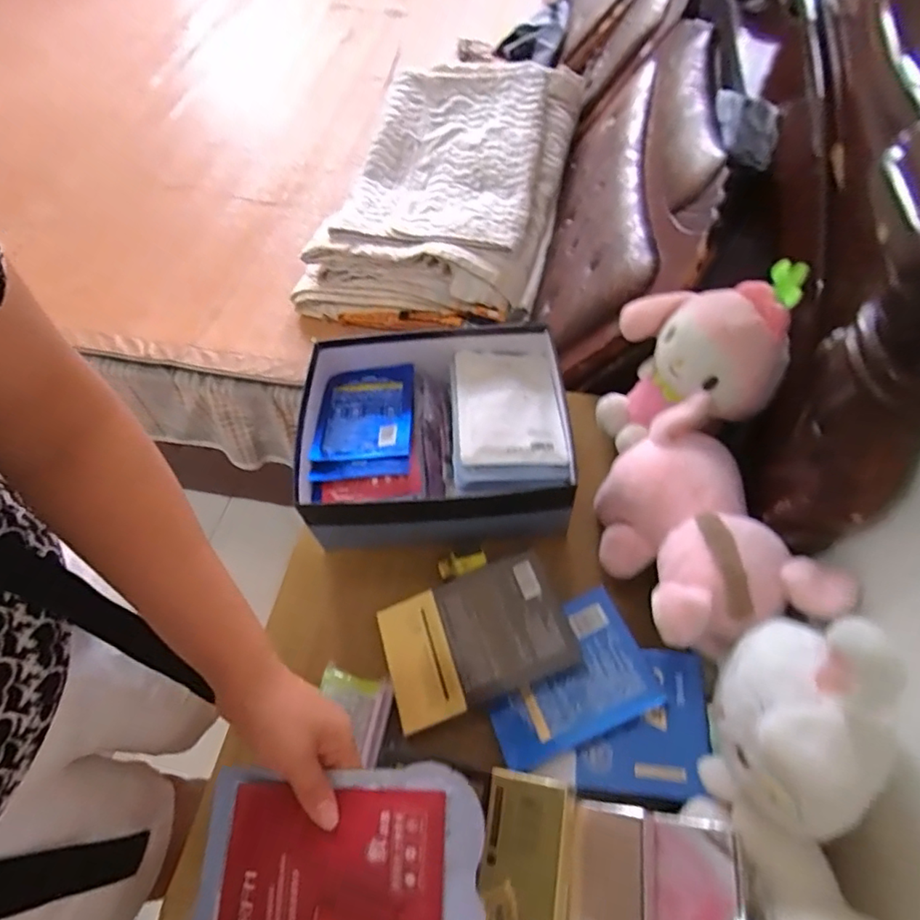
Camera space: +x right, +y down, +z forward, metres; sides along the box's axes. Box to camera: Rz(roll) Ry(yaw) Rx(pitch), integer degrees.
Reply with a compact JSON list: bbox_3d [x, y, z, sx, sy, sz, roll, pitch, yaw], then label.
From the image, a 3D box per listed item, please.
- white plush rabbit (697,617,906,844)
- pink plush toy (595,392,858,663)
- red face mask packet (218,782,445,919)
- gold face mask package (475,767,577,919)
[{"bbox_3d":[0.233,0.179,0.387,0.112,0.194,0.117,-28,58,-15],"label":"white plush rabbit"},{"bbox_3d":[0.220,0.065,0.548,0.156,0.112,0.228,-11,55,-4],"label":"pink plush toy"},{"bbox_3d":[-0.085,0.276,0.365,0.147,0.008,0.105,-2,64,7],"label":"red face mask packet"},{"bbox_3d":[0.048,0.311,0.421,0.066,0.025,0.128,-4,56,26],"label":"gold face mask package"}]

